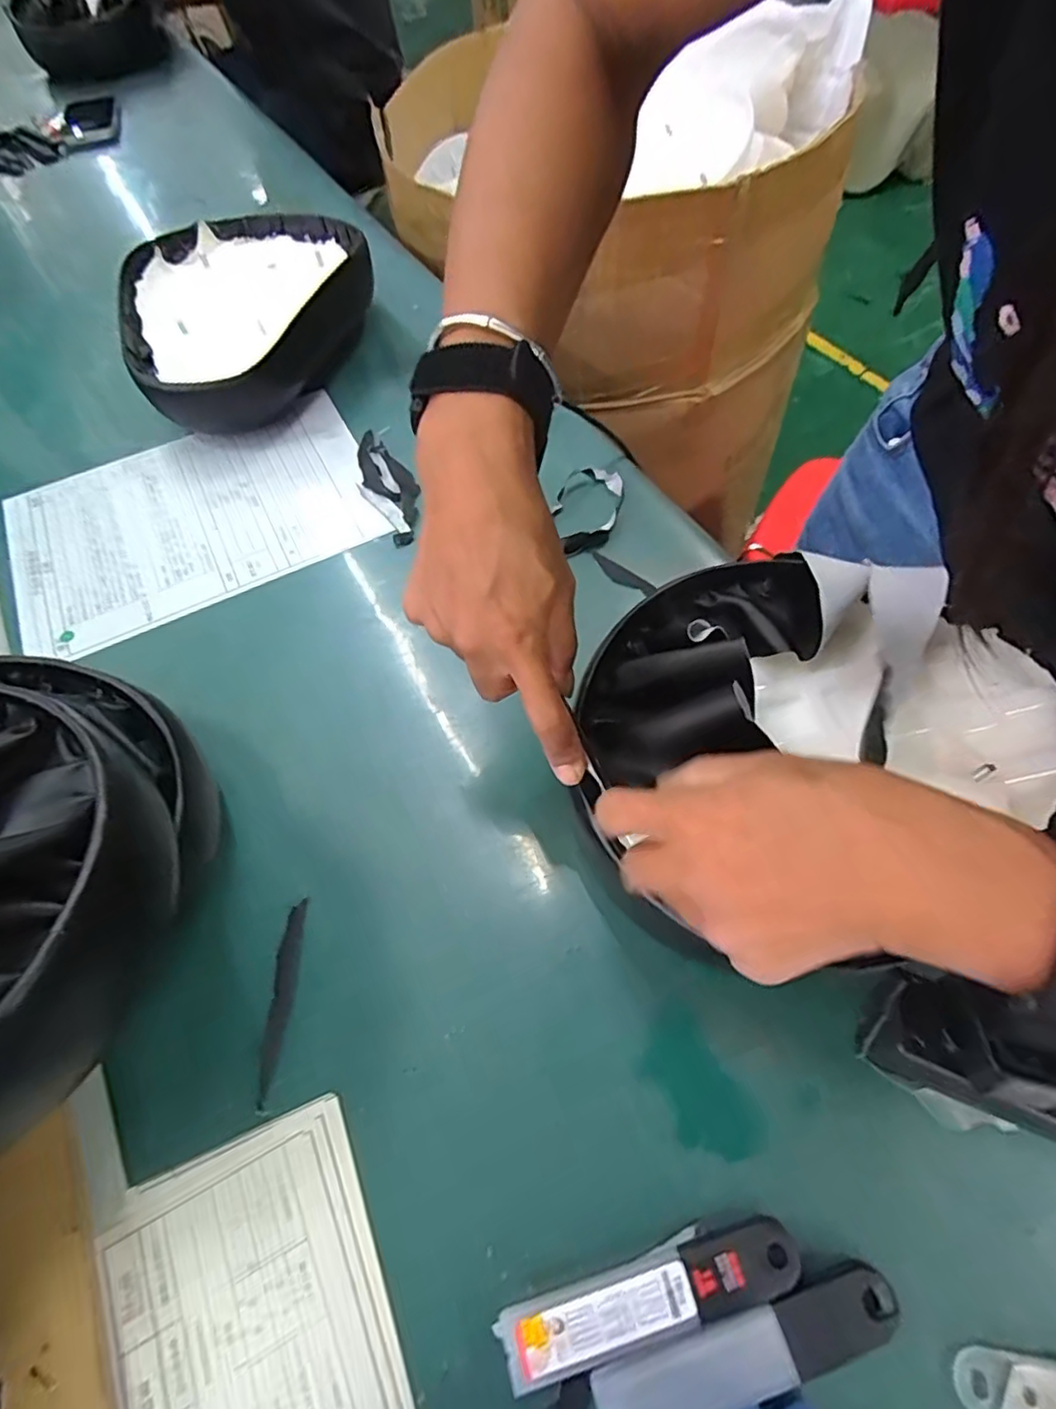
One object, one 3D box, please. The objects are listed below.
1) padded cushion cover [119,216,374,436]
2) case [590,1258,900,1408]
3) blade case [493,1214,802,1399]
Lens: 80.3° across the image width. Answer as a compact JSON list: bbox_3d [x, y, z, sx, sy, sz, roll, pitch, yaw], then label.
[{"bbox_3d":[-0.258,-0.371,0.605,0.218,0.076,0.283,-7,59,-2],"label":"padded cushion cover"},{"bbox_3d":[0.091,0.267,0.257,0.128,0.005,0.028,-16,60,-8],"label":"case"},{"bbox_3d":[0.053,0.253,0.267,0.128,0.012,0.026,-15,60,-7],"label":"blade case"}]

